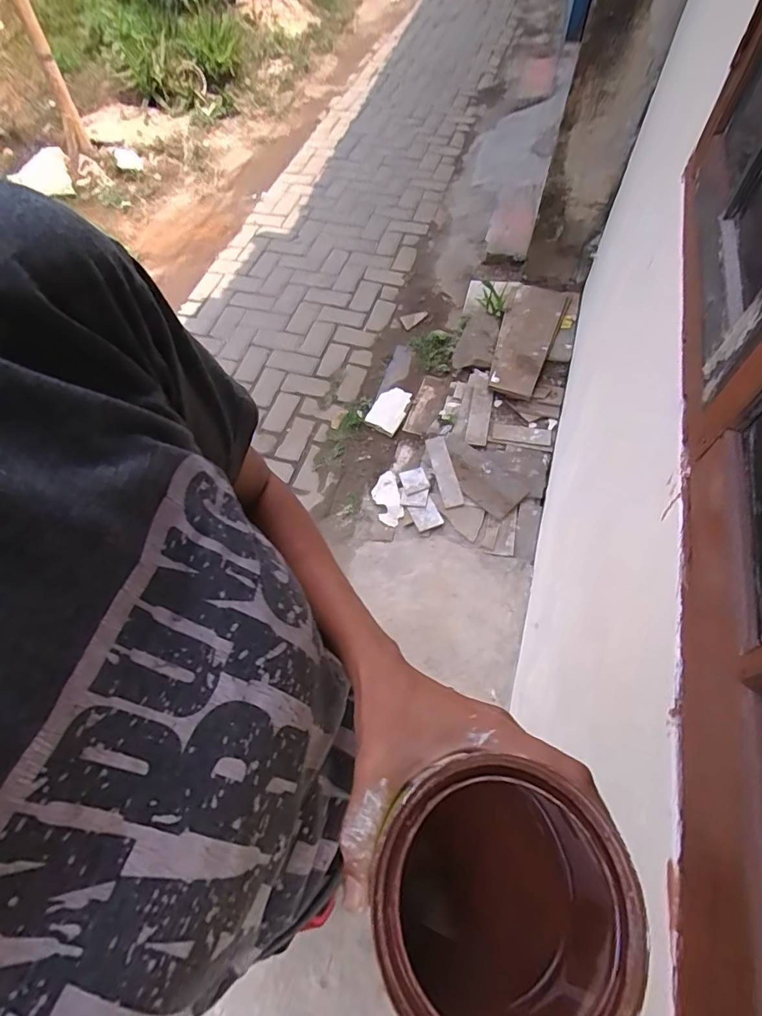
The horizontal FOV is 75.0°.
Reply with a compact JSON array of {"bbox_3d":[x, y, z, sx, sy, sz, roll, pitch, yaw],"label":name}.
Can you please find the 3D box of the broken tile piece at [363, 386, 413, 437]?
[{"bbox_3d":[0.033,-0.373,1.883,0.122,0.020,0.204,30,69,-1],"label":"broken tile piece"}]

